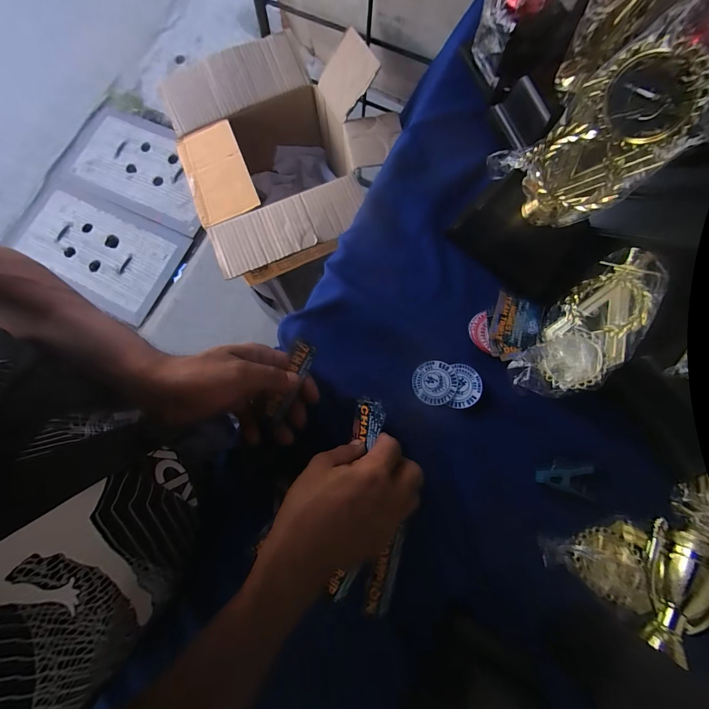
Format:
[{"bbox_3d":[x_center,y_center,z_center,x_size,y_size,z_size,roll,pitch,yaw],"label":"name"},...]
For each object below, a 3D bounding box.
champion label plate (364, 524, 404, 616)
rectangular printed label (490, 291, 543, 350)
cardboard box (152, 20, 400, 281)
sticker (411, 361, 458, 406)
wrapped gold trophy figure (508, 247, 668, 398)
[{"bbox_3d":[0.028,0.204,0.313,0.022,0.010,0.074,16,78,2],"label":"champion label plate"},{"bbox_3d":[0.174,-0.034,0.355,0.049,0.004,0.054,17,79,2],"label":"rectangular printed label"},{"bbox_3d":[-0.127,-0.363,0.652,0.366,0.220,0.395,-25,80,-6],"label":"cardboard box"},{"bbox_3d":[0.083,0.030,0.344,0.044,0.004,0.045,1,94,9],"label":"sticker"},{"bbox_3d":[0.235,-0.023,0.334,0.071,0.042,0.164,40,95,6],"label":"wrapped gold trophy figure"}]

